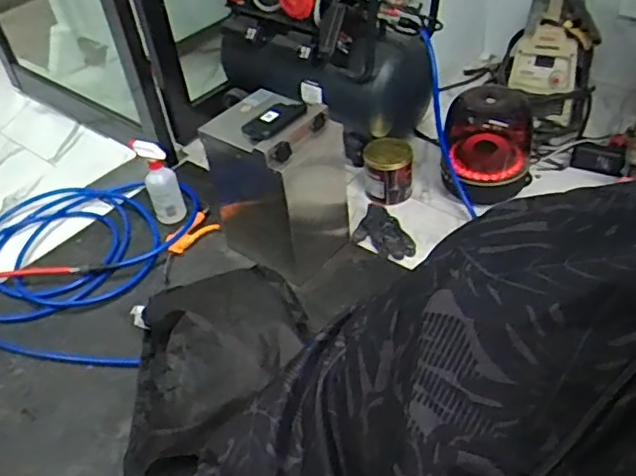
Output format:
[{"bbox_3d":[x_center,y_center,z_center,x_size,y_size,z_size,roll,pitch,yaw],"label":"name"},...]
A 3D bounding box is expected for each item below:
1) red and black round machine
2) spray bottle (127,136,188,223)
[{"bbox_3d":[0.426,-0.260,1.508,0.224,0.214,0.282,4,43,11],"label":"red and black round machine"},{"bbox_3d":[-0.381,-0.139,1.479,0.079,0.205,0.090,-18,43,-12],"label":"spray bottle"}]

